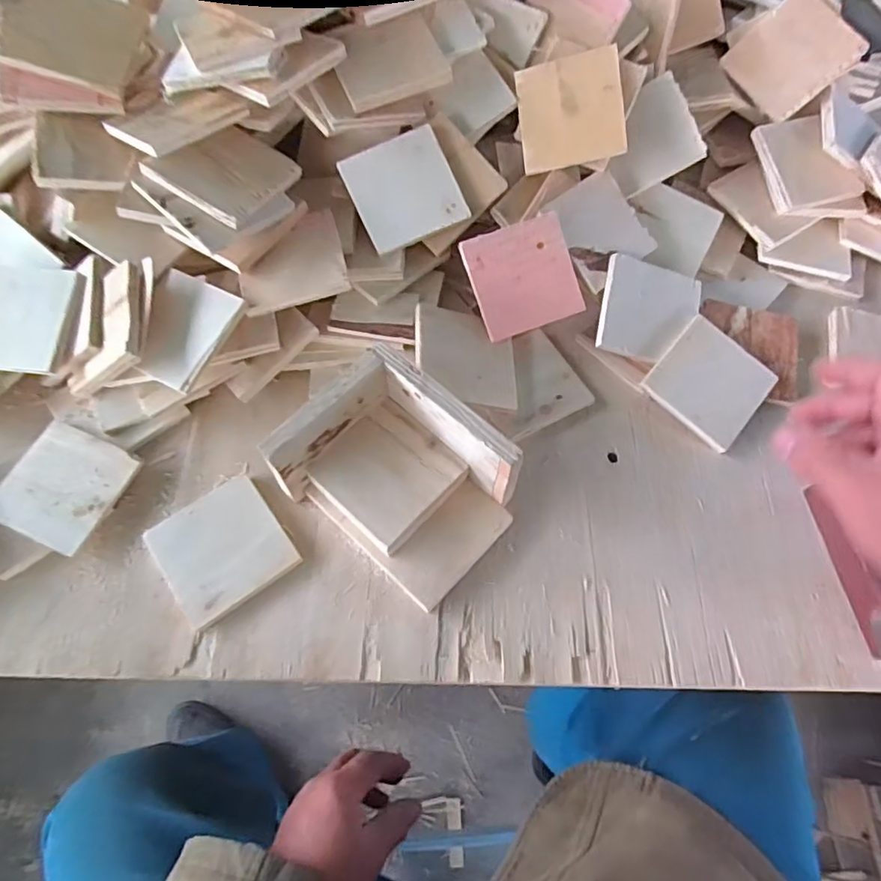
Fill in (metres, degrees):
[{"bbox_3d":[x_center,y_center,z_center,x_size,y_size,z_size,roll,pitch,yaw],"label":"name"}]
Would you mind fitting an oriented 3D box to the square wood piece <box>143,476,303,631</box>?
[{"bbox_3d":[-0.176,0.086,0.464,0.093,0.007,0.097,-34,69,-17],"label":"square wood piece"}]

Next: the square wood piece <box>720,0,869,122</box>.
[{"bbox_3d":[0.354,-0.388,0.579,0.093,0.015,0.096,-42,82,27],"label":"square wood piece"}]

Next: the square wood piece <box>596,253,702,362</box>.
[{"bbox_3d":[0.196,-0.121,0.536,0.088,0.008,0.093,13,78,-4],"label":"square wood piece"}]

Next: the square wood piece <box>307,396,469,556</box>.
[{"bbox_3d":[-0.042,0.025,0.464,0.096,0.013,0.094,41,74,13],"label":"square wood piece"}]

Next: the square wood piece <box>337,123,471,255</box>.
[{"bbox_3d":[-0.033,-0.231,0.533,0.093,0.010,0.092,-25,97,5],"label":"square wood piece"}]

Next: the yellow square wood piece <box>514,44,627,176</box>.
[{"bbox_3d":[0.122,-0.311,0.543,0.094,0.005,0.096,-5,95,20],"label":"yellow square wood piece"}]

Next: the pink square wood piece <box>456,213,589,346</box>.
[{"bbox_3d":[0.076,-0.149,0.528,0.093,0.006,0.094,-19,101,-1],"label":"pink square wood piece"}]

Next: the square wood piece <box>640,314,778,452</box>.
[{"bbox_3d":[0.243,-0.052,0.519,0.093,0.005,0.086,41,85,5],"label":"square wood piece"}]

